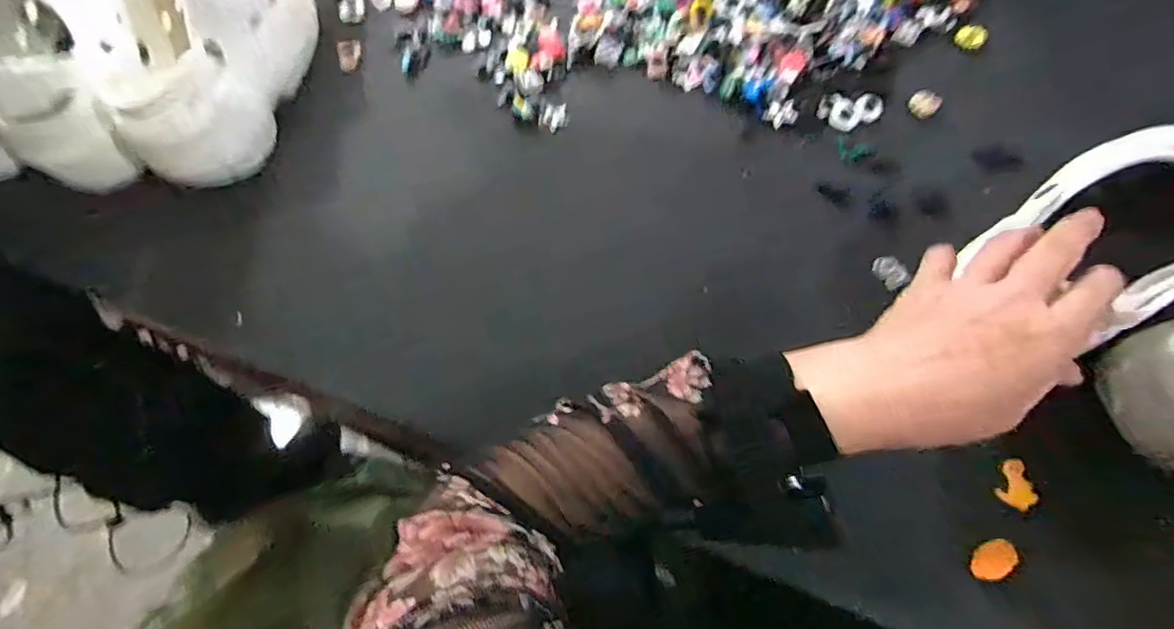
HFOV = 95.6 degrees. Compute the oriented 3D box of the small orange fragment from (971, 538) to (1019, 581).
[{"bbox_3d":[0.253,0.152,0.331,0.026,0.009,0.019,-25,67,-10],"label":"small orange fragment"}]

